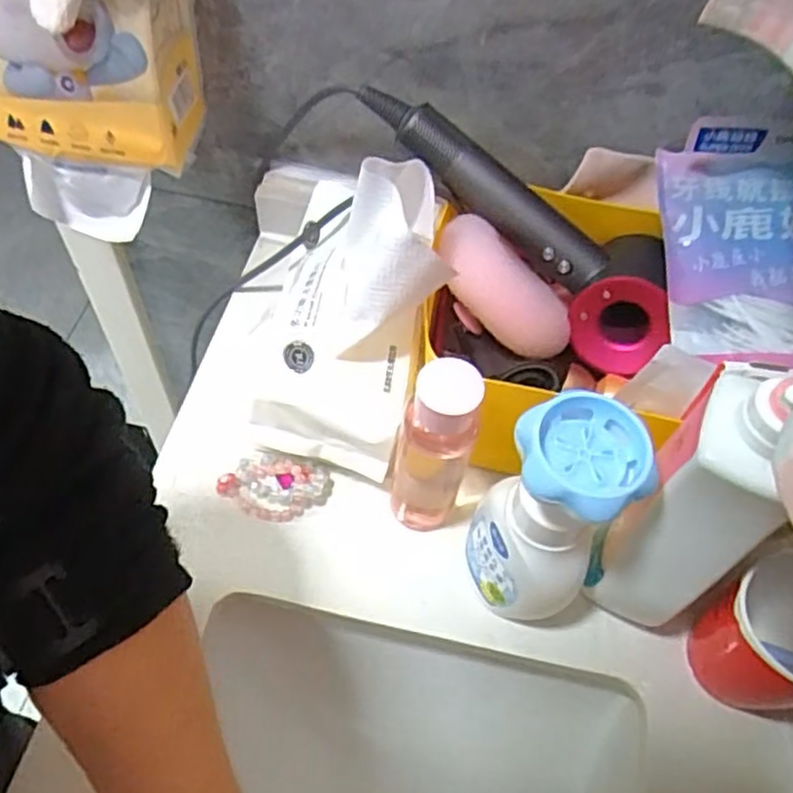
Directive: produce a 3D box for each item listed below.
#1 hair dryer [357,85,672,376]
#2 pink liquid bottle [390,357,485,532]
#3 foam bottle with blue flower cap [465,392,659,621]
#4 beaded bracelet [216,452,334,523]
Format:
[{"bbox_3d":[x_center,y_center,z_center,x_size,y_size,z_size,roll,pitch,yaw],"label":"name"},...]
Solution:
[{"bbox_3d":[0.096,-0.140,0.520,0.280,0.068,0.094,43,62,4],"label":"hair dryer"},{"bbox_3d":[0.023,0.039,0.459,0.045,0.165,0.038,15,57,5],"label":"pink liquid bottle"},{"bbox_3d":[0.087,0.077,0.425,0.066,0.185,0.069,-1,57,-5],"label":"foam bottle with blue flower cap"},{"bbox_3d":[-0.088,0.066,0.514,0.077,0.019,0.043,12,56,3],"label":"beaded bracelet"}]

